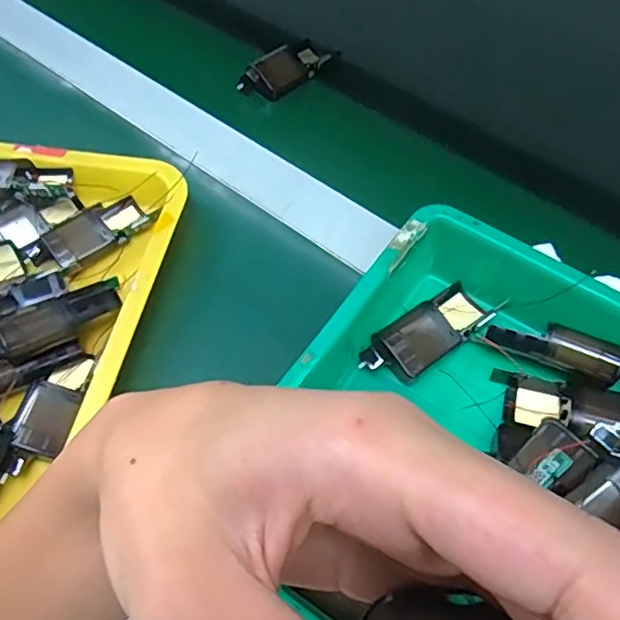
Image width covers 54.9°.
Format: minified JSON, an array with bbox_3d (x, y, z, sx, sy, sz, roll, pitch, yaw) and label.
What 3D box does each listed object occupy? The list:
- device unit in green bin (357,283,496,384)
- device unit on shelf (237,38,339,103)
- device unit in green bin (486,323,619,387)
[{"bbox_3d":[0.074,0.014,0.379,0.086,0.017,0.037,-33,62,-15],"label":"device unit in green bin"},{"bbox_3d":[-0.021,-0.224,0.544,0.093,0.025,0.036,-42,65,-19],"label":"device unit on shelf"},{"bbox_3d":[0.152,0.025,0.356,0.087,0.024,0.024,21,63,16],"label":"device unit in green bin"}]

